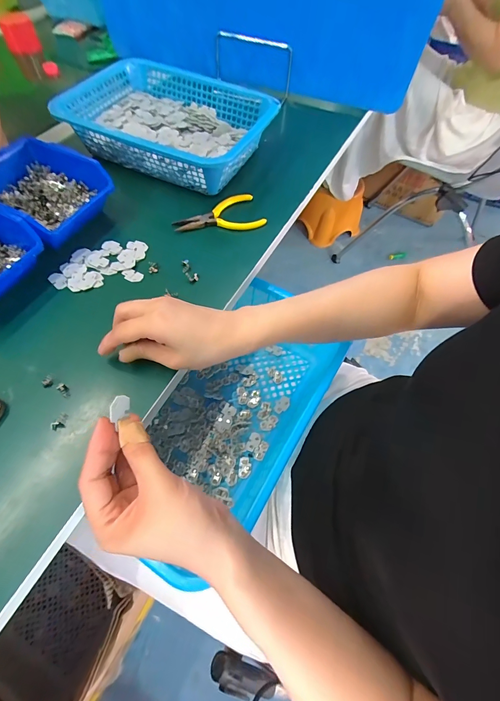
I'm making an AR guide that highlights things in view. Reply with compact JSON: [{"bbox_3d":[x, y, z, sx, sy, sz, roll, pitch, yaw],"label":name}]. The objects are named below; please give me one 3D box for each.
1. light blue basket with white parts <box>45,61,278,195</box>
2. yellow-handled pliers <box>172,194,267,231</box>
[{"bbox_3d":[-0.127,-0.355,0.491,0.297,0.062,0.216,25,62,10],"label":"light blue basket with white parts"},{"bbox_3d":[-0.045,-0.189,0.439,0.120,0.010,0.062,-13,62,-10],"label":"yellow-handled pliers"}]

